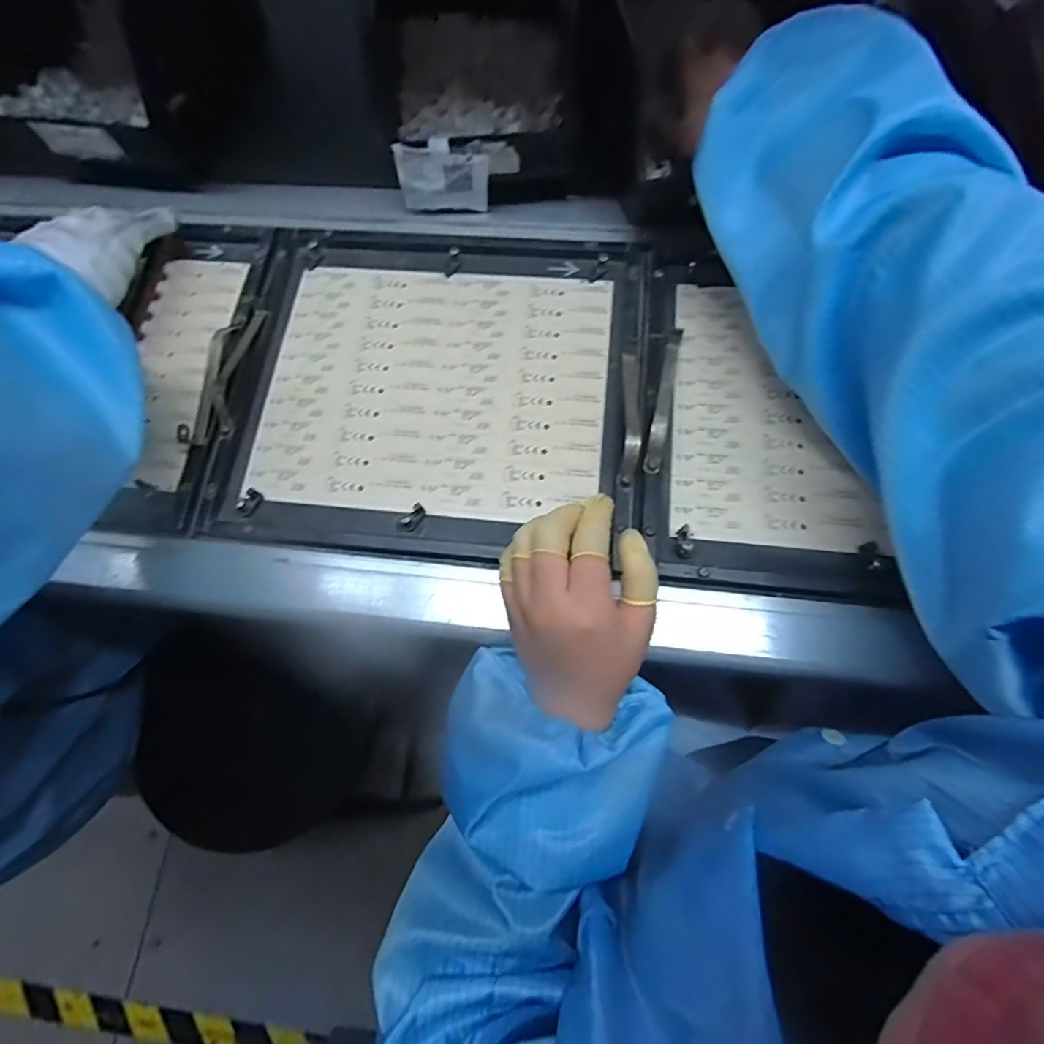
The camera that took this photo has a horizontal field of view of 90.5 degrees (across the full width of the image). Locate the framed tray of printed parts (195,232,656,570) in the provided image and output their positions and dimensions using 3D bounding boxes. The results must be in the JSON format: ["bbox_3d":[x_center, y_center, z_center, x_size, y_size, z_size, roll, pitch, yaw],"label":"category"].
[{"bbox_3d":[-0.061,-0.107,0.390,0.309,0.025,0.269,5,73,4],"label":"framed tray of printed parts"}]

